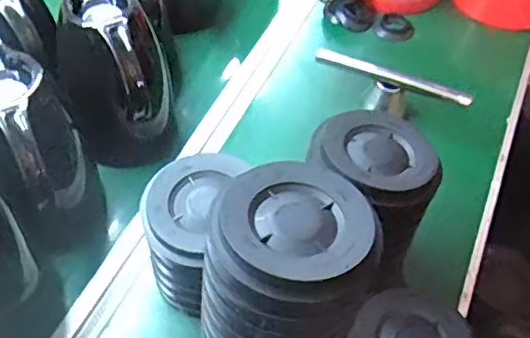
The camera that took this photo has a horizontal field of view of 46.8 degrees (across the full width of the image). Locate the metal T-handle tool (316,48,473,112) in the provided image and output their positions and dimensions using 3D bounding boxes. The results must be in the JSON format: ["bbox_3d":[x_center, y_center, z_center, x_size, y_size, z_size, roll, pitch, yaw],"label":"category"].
[{"bbox_3d":[0.158,-0.095,0.801,0.199,0.068,0.033,20,54,13],"label":"metal T-handle tool"}]

